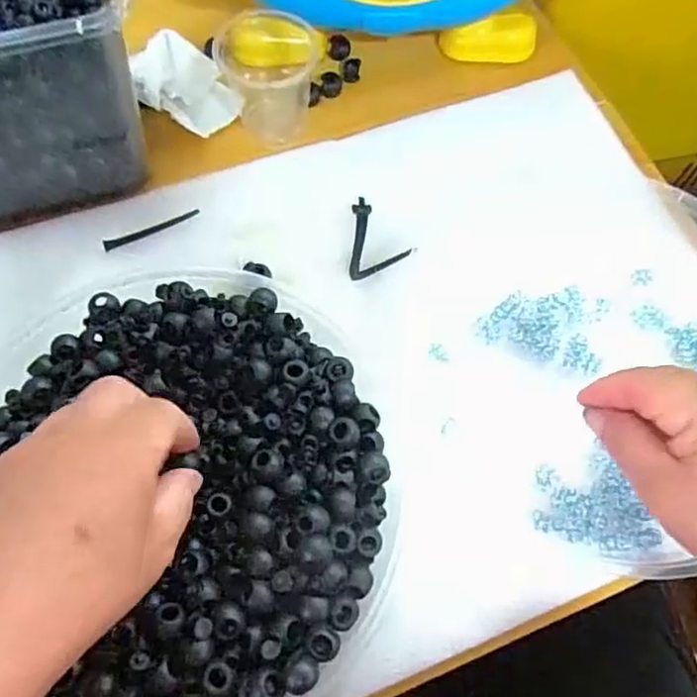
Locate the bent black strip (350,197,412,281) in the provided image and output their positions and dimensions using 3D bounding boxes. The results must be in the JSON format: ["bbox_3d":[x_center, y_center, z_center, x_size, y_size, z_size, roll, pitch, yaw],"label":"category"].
[{"bbox_3d":[0.009,-0.068,0.393,0.041,0.004,0.049,-38,74,-15],"label":"bent black strip"}]

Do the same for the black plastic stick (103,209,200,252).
[{"bbox_3d":[-0.126,-0.076,0.395,0.063,0.004,0.006,-24,71,-11],"label":"black plastic stick"}]

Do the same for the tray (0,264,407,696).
[{"bbox_3d":[-0.089,0.065,0.314,0.228,0.050,0.228,1,68,-2],"label":"tray"}]

